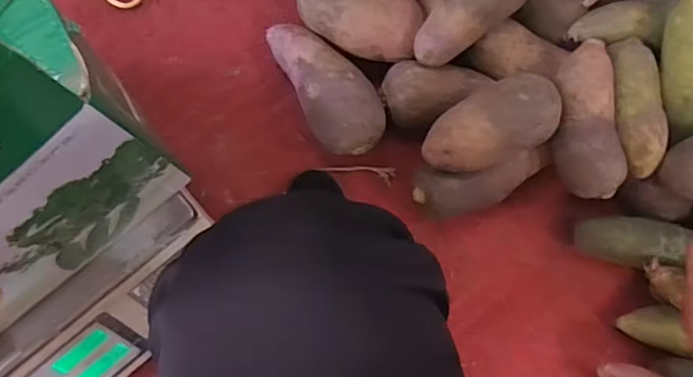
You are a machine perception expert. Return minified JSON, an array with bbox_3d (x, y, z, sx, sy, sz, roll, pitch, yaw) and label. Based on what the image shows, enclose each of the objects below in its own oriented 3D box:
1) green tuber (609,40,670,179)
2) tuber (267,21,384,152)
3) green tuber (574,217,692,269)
[{"bbox_3d":[0.308,-0.086,0.571,0.052,0.038,0.140,-12,85,-5],"label":"green tuber"},{"bbox_3d":[-0.023,-0.117,0.606,0.080,0.077,0.176,-30,86,-6],"label":"tuber"},{"bbox_3d":[0.329,0.060,0.607,0.129,0.039,0.054,1,84,13],"label":"green tuber"}]

